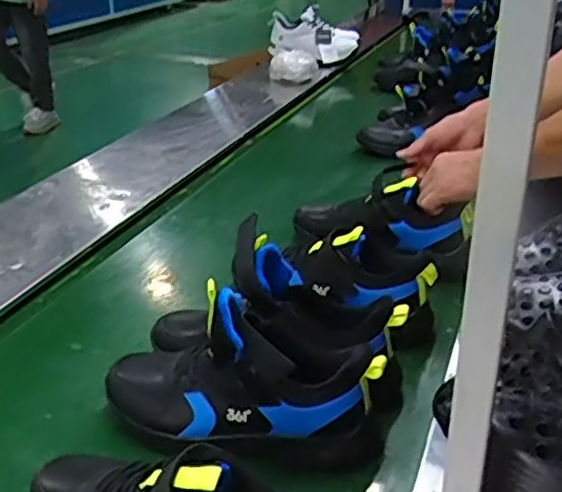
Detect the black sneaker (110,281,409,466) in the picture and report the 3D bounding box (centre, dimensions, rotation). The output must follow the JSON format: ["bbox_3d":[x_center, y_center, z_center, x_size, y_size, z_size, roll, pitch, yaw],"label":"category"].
[{"bbox_3d":[-0.035,0.119,0.701,0.292,0.148,0.116,2,28,10],"label":"black sneaker"}]

